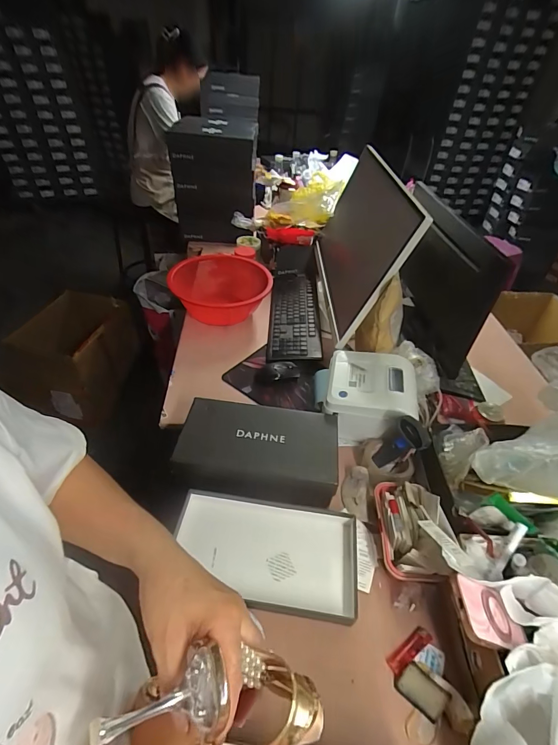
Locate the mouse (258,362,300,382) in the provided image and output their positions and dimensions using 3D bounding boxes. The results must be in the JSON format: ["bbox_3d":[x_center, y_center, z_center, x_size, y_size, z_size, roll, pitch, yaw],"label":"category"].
[{"bbox_3d":[0.002,0.000,0.940,0.106,0.032,0.059,-5,43,-9],"label":"mouse"}]

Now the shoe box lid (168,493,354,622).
[{"bbox_3d":[-0.025,0.297,0.618,0.303,0.039,0.167,8,43,6],"label":"shoe box lid"}]

